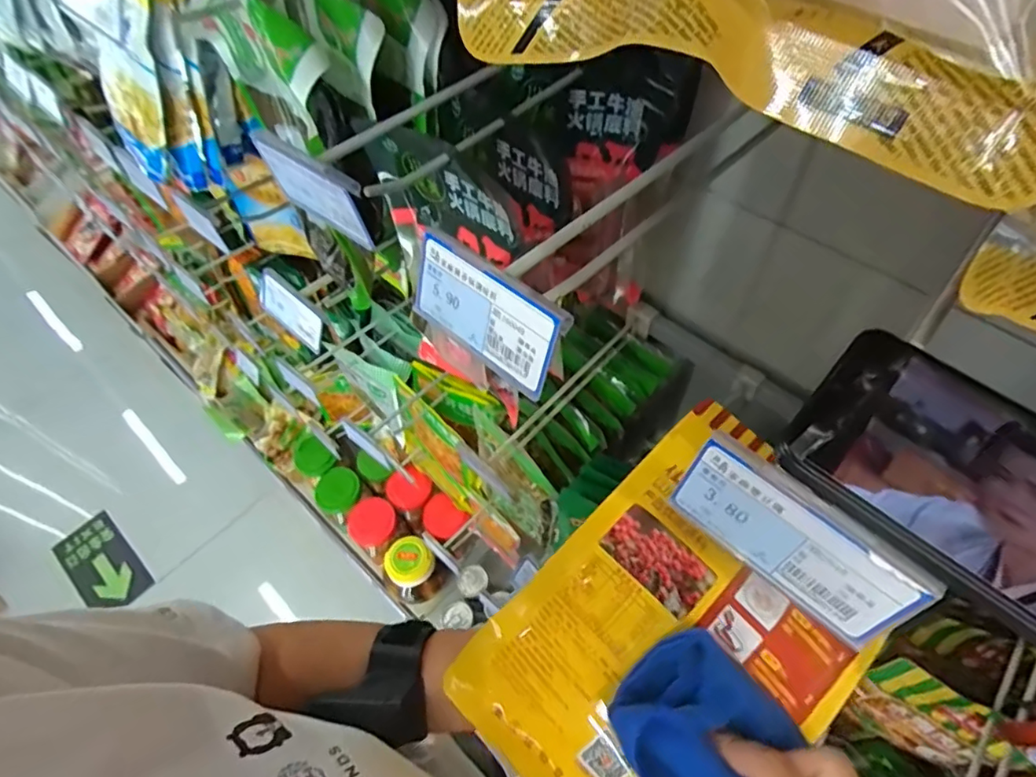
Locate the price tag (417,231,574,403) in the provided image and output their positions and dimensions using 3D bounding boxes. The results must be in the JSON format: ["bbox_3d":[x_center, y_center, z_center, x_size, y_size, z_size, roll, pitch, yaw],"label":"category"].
[{"bbox_3d":[-0.015,-0.032,0.242,0.079,0.044,0.005,36,40,27],"label":"price tag"}]

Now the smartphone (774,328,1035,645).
[{"bbox_3d":[0.172,0.046,0.174,0.163,0.007,0.077,37,65,23],"label":"smartphone"}]

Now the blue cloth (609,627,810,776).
[{"bbox_3d":[0.093,0.167,0.277,0.083,0.035,0.074,32,63,21],"label":"blue cloth"}]

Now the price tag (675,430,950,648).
[{"bbox_3d":[0.094,0.053,0.197,0.078,0.042,0.006,39,48,22],"label":"price tag"}]

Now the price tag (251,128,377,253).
[{"bbox_3d":[-0.111,-0.108,0.305,0.081,0.045,0.008,34,64,22],"label":"price tag"}]

